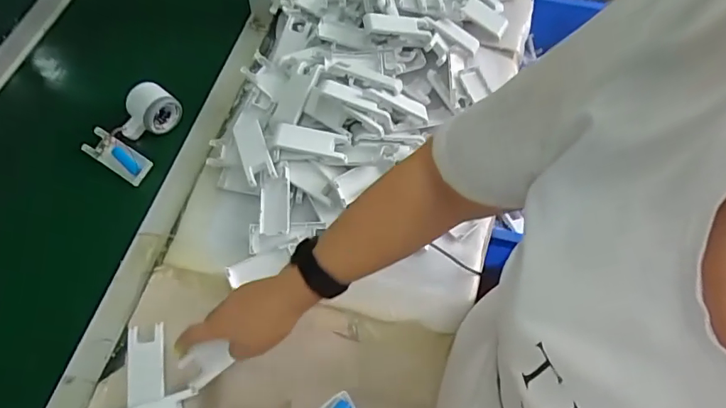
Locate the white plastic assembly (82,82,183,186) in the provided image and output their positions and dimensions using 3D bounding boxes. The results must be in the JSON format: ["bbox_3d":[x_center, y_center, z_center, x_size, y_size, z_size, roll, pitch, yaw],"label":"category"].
[{"bbox_3d":[-0.317,-0.109,0.693,0.093,0.051,0.123,30,65,13],"label":"white plastic assembly"}]

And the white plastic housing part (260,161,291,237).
[{"bbox_3d":[-0.115,-0.007,0.648,0.037,0.009,0.096,-1,70,-8],"label":"white plastic housing part"}]

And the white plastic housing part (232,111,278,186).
[{"bbox_3d":[-0.152,-0.077,0.681,0.039,0.027,0.113,-18,65,-12],"label":"white plastic housing part"}]

